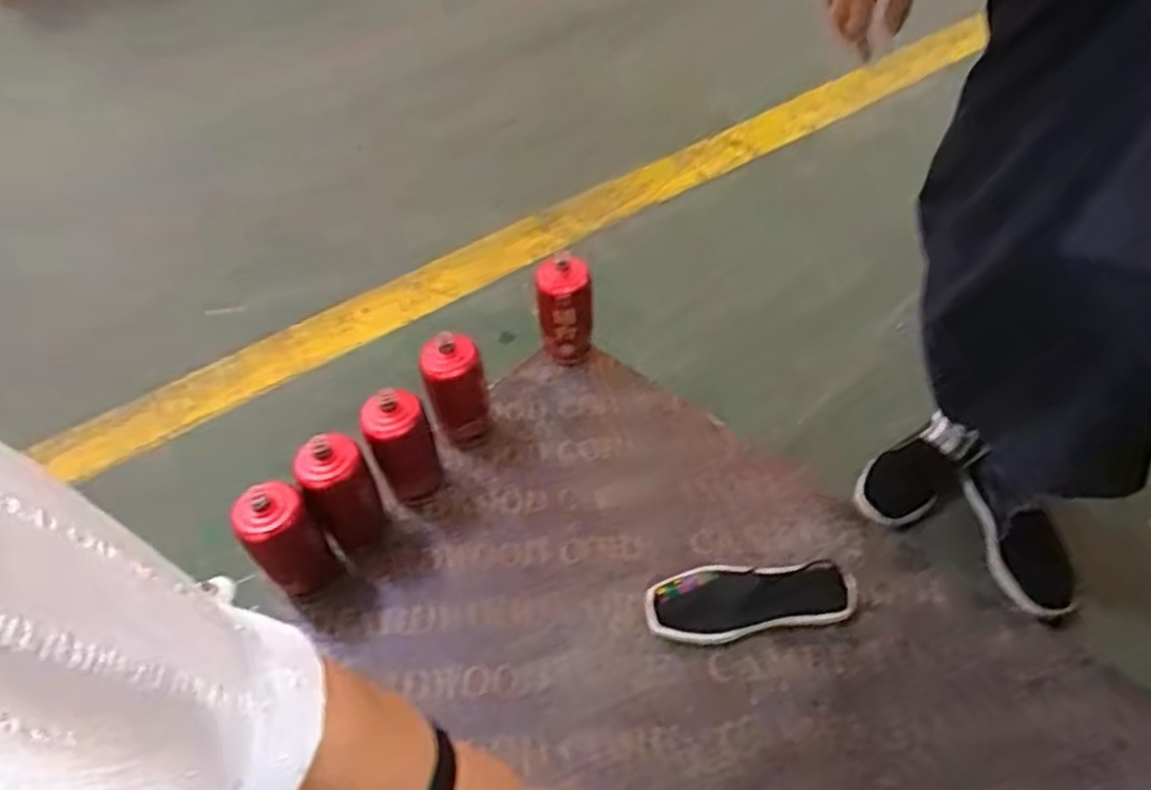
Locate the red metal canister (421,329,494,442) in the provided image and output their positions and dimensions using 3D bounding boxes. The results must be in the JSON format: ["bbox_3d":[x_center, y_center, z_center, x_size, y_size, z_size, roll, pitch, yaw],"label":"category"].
[{"bbox_3d":[-0.152,0.005,1.011,0.078,0.176,0.061,-19,50,-10],"label":"red metal canister"}]

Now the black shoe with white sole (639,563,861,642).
[{"bbox_3d":[0.207,0.228,0.893,0.248,0.055,0.087,-9,48,-2],"label":"black shoe with white sole"}]

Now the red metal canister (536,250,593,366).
[{"bbox_3d":[-0.013,-0.124,1.098,0.079,0.158,0.064,-4,48,2],"label":"red metal canister"}]

